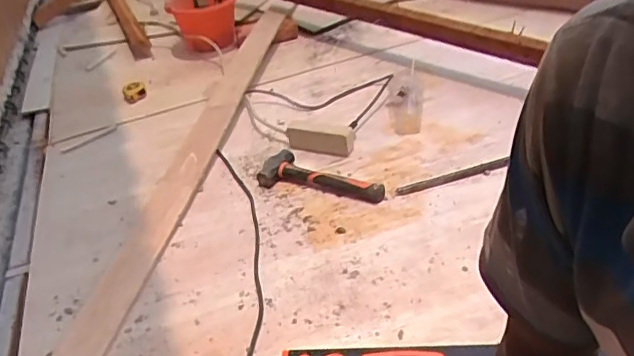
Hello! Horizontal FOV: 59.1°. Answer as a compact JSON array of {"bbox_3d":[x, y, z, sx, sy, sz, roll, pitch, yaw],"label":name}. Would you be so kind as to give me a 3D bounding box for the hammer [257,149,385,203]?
[{"bbox_3d":[0.015,-0.005,1.203,0.275,0.046,0.093,7,38,21],"label":"hammer"}]

